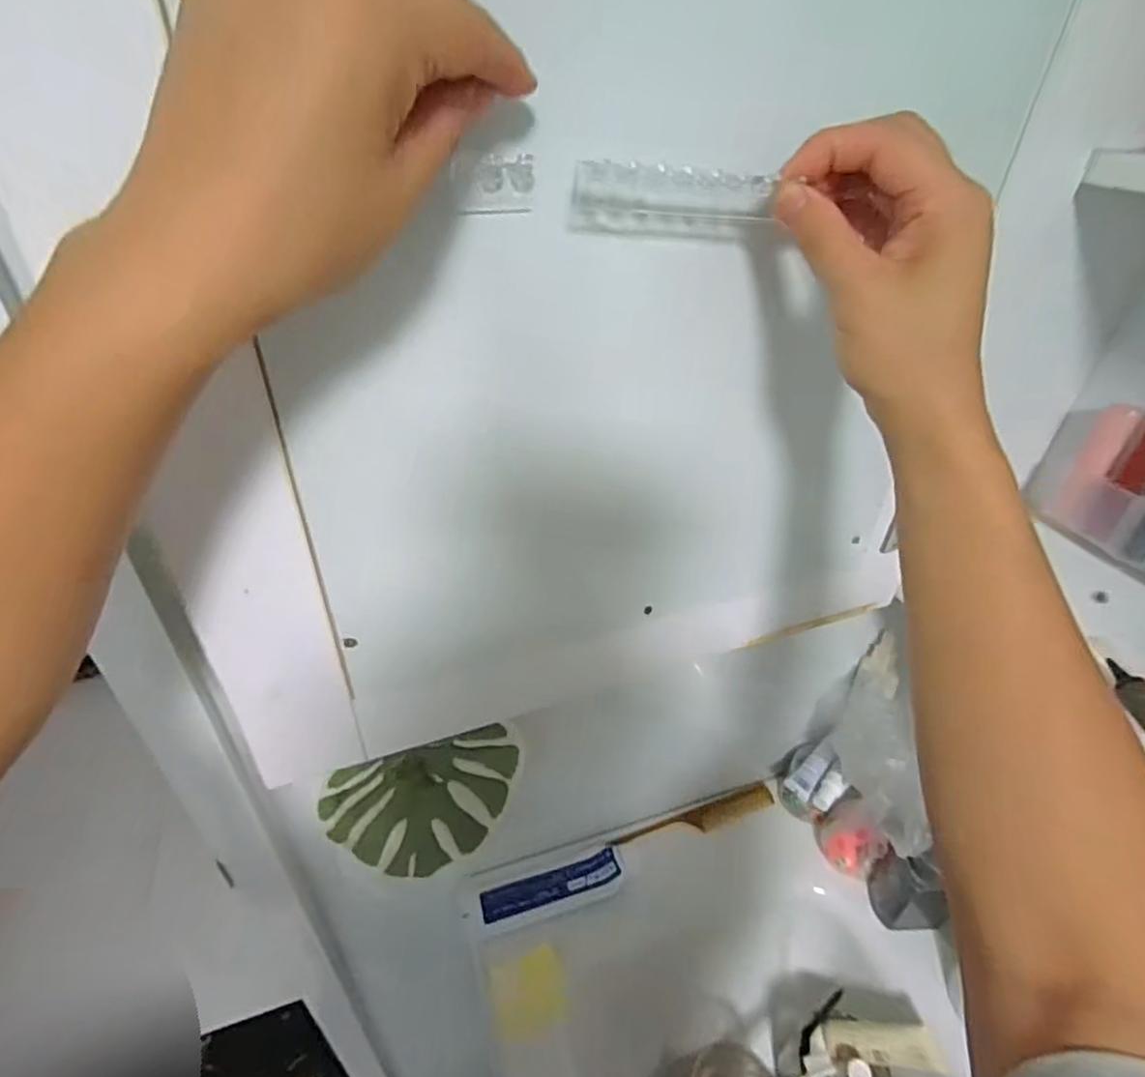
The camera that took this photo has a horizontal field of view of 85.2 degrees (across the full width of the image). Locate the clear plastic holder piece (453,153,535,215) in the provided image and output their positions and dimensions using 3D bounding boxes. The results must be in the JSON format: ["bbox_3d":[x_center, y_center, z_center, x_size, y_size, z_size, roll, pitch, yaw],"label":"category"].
[{"bbox_3d":[-0.028,-0.132,0.233,0.032,0.021,0.007,-14,48,-19],"label":"clear plastic holder piece"}]

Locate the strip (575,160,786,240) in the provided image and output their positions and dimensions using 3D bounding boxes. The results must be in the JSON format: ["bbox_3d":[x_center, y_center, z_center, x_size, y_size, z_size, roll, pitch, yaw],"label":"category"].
[{"bbox_3d":[0.043,-0.142,0.264,0.093,0.027,0.010,-7,37,-20],"label":"strip"}]

